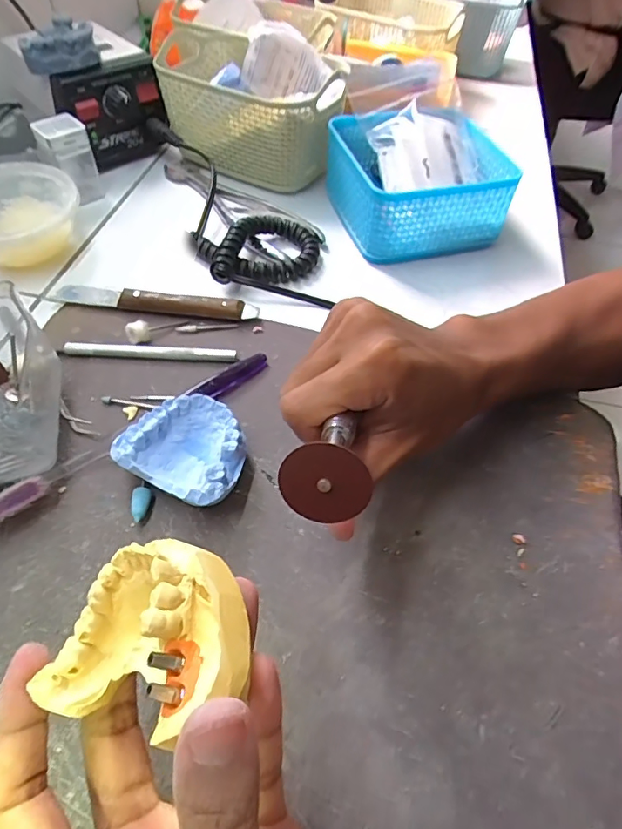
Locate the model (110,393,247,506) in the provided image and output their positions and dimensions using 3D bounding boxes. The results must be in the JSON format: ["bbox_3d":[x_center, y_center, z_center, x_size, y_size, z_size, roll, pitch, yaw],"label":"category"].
[{"bbox_3d":[-0.068,0.021,0.279,0.065,0.028,0.056,23,55,14],"label":"model"}]

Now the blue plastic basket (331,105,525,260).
[{"bbox_3d":[0.093,-0.210,0.438,0.136,0.074,0.131,-11,54,-11],"label":"blue plastic basket"}]

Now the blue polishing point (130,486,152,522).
[{"bbox_3d":[-0.092,0.050,0.269,0.010,0.010,0.018,-2,53,-4],"label":"blue polishing point"}]

